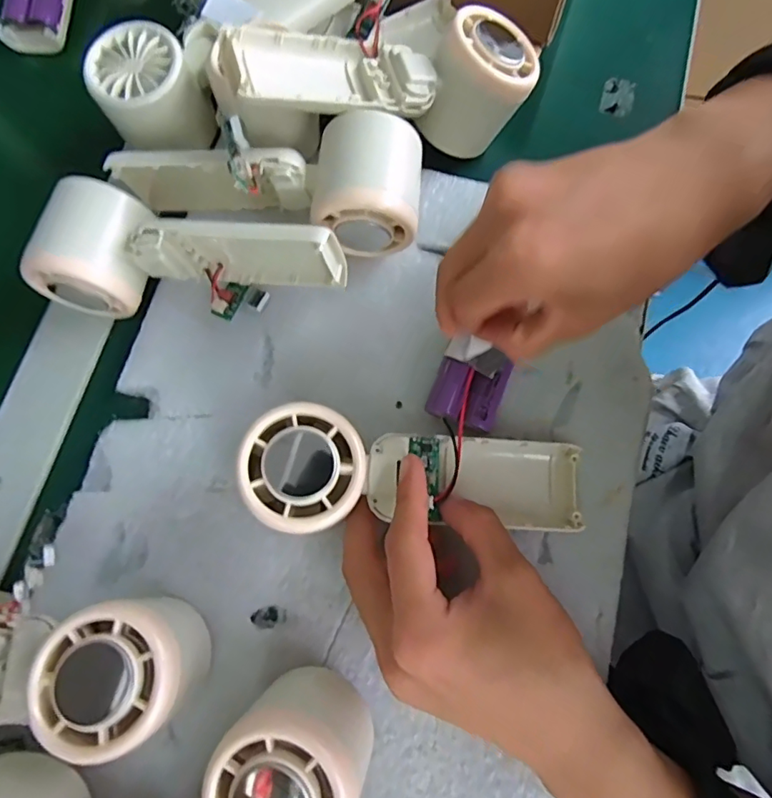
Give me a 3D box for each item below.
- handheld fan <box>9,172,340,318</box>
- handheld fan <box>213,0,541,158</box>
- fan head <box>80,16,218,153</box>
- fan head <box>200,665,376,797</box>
[{"bbox_3d":[-0.101,-0.071,0.274,0.159,0.053,0.060,9,76,2],"label":"handheld fan"},{"bbox_3d":[-0.002,-0.174,0.280,0.164,0.054,0.060,-5,75,-15],"label":"handheld fan"},{"bbox_3d":[-0.134,-0.172,0.301,0.054,0.047,0.057,0,76,-1],"label":"fan head"},{"bbox_3d":[-0.037,0.148,0.213,0.057,0.064,0.059,33,78,8],"label":"fan head"}]

